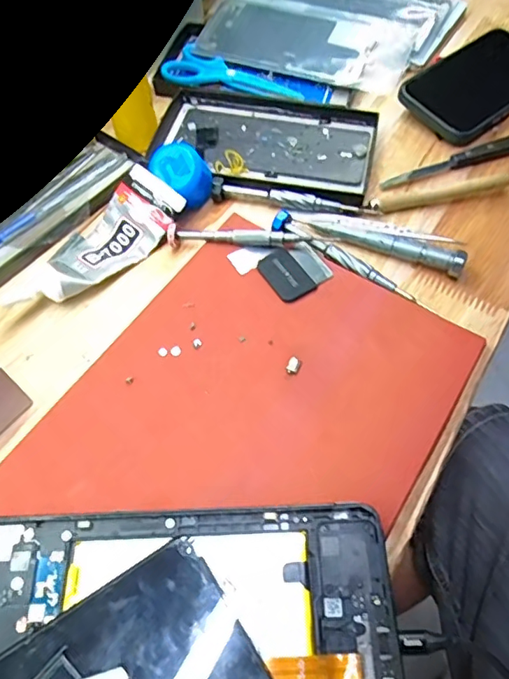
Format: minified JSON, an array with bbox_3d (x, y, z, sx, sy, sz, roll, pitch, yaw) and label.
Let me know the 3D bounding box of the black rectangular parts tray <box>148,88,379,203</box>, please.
[{"bbox_3d":[0.005,-0.161,0.420,0.176,0.010,0.105,12,60,9],"label":"black rectangular parts tray"}]

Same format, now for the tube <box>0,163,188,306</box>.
[{"bbox_3d":[-0.112,-0.068,0.354,0.128,0.030,0.051,-39,66,-19],"label":"tube"}]

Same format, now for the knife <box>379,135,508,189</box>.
[{"bbox_3d":[0.167,-0.145,0.411,0.143,0.010,0.018,-17,60,-8],"label":"knife"}]

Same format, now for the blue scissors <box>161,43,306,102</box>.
[{"bbox_3d":[-0.018,-0.233,0.463,0.128,0.013,0.049,16,61,11],"label":"blue scissors"}]

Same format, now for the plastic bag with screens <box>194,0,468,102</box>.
[{"bbox_3d":[0.070,-0.302,0.494,0.208,0.031,0.177,24,63,15],"label":"plastic bag with screens"}]

